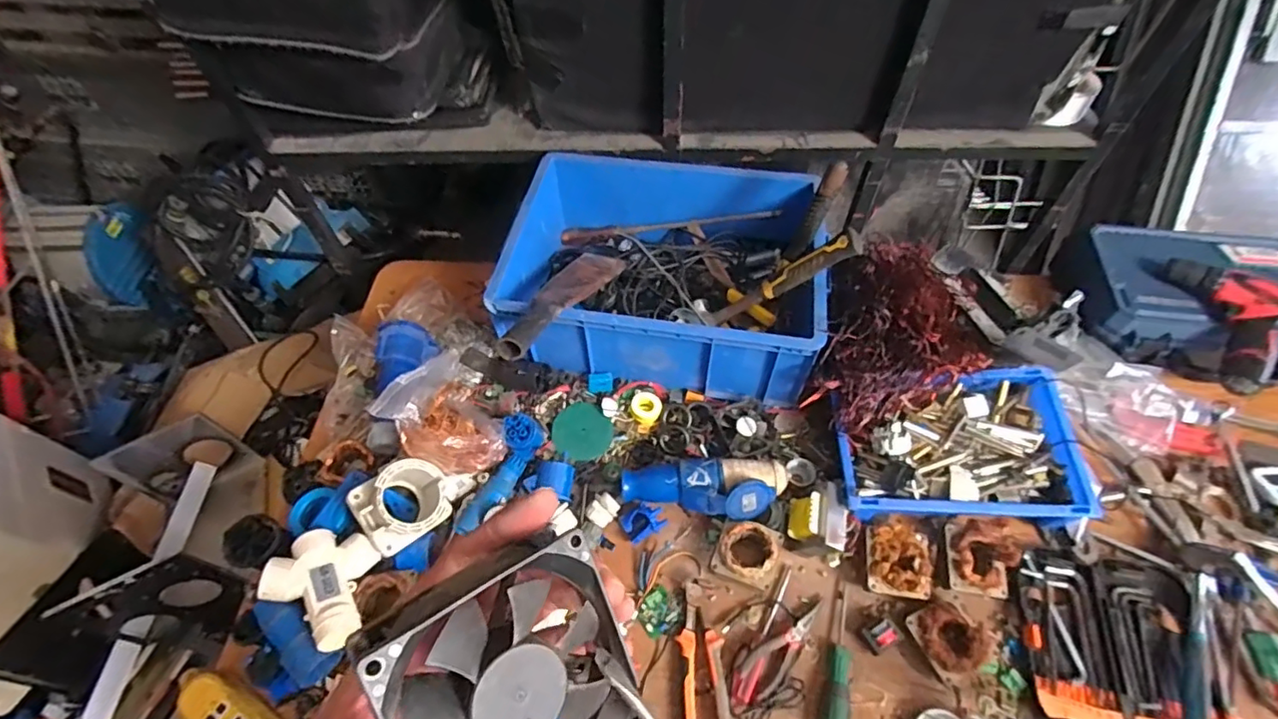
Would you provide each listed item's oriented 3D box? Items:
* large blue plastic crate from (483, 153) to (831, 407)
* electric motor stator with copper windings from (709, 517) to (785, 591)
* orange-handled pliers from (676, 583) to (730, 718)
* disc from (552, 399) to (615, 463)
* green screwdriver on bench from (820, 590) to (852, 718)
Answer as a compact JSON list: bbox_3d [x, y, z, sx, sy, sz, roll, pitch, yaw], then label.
[{"bbox_3d":[0.042,-0.150,0.957,0.466,0.160,0.367,6,56,6],"label":"large blue plastic crate"},{"bbox_3d":[0.145,0.261,0.777,0.084,0.055,0.082,19,58,14],"label":"electric motor stator with copper windings"},{"bbox_3d":[0.078,0.377,0.720,0.053,0.016,0.181,-6,55,-3],"label":"orange-handled pliers"},{"bbox_3d":[-0.087,0.111,0.897,0.085,0.006,0.093,0,68,1],"label":"disc"},{"bbox_3d":[0.249,0.379,0.718,0.029,0.028,0.176,14,57,10],"label":"green screwdriver on bench"}]

